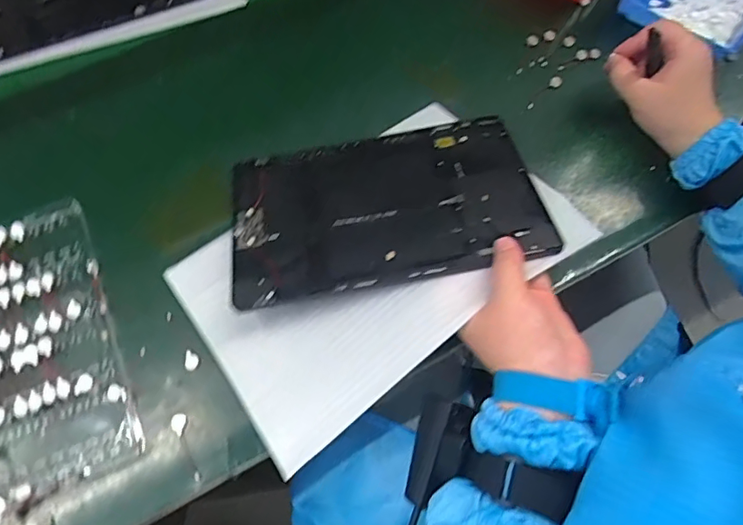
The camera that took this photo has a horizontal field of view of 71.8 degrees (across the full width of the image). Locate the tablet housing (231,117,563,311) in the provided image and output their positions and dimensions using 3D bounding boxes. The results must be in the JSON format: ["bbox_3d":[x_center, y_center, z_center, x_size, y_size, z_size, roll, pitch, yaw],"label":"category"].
[{"bbox_3d":[0.008,-0.047,0.406,0.234,0.007,0.150,-10,53,-1],"label":"tablet housing"}]

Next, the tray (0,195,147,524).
[{"bbox_3d":[-0.276,0.072,0.379,0.163,0.016,0.215,-22,70,-10],"label":"tray"}]

